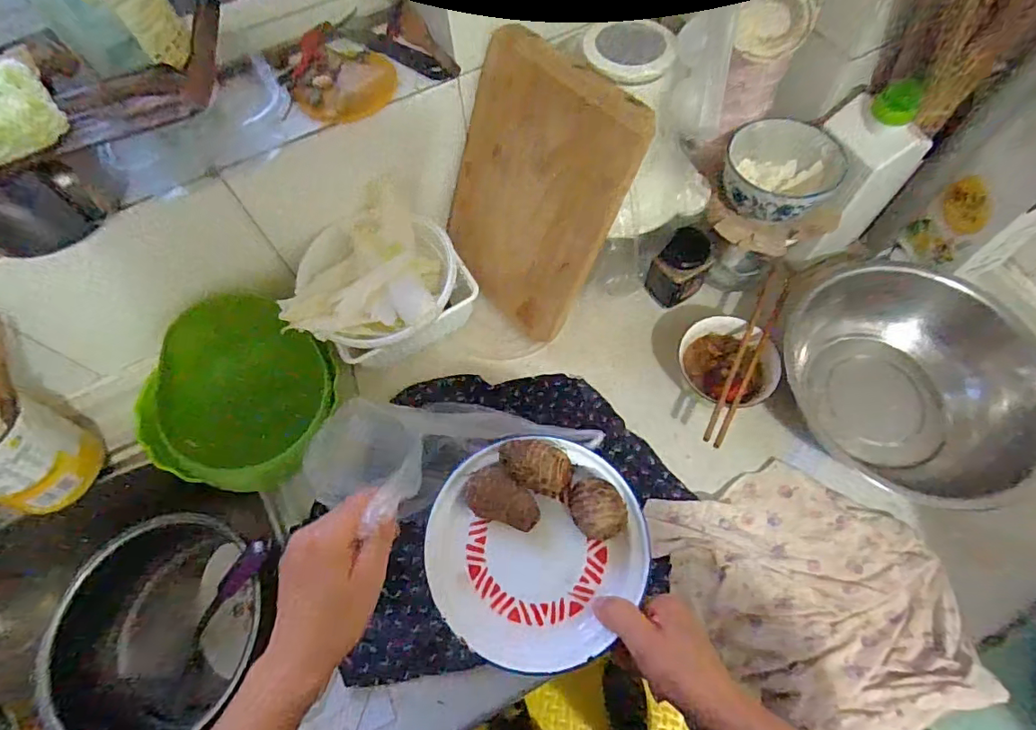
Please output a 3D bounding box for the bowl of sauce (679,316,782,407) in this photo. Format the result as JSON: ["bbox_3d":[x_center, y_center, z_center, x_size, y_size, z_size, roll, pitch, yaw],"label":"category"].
[{"bbox_3d":[0.236,0.001,0.592,0.107,0.061,0.095,39,73,19],"label":"bowl of sauce"}]

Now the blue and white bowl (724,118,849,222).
[{"bbox_3d":[0.280,-0.205,0.553,0.120,0.057,0.110,-1,65,3],"label":"blue and white bowl"}]

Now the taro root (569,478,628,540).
[{"bbox_3d":[0.059,0.107,0.387,0.040,0.040,0.045,-8,65,-1],"label":"taro root"}]

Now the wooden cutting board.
[{"bbox_3d":[0.006,-0.175,0.554,0.197,0.273,0.026,42,48,17],"label":"wooden cutting board"}]

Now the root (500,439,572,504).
[{"bbox_3d":[0.014,0.080,0.401,0.055,0.040,0.037,12,66,9],"label":"root"}]

